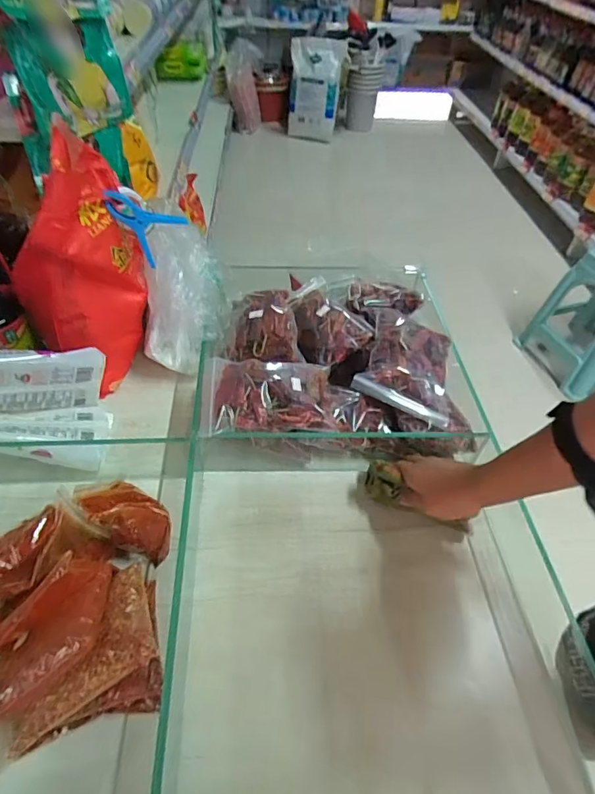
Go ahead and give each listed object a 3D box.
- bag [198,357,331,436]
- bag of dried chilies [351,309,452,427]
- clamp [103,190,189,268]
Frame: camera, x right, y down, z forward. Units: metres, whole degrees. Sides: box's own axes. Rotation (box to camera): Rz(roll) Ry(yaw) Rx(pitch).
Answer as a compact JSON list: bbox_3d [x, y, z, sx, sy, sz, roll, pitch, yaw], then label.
[{"bbox_3d":[-0.041,-0.012,0.616,0.167,0.040,0.126,0,46,-5],"label":"bag"},{"bbox_3d":[0.165,-0.054,0.665,0.129,0.048,0.166,17,47,11],"label":"bag of dried chilies"},{"bbox_3d":[-0.227,-0.240,0.663,0.109,0.081,0.021,16,21,-28],"label":"clamp"}]

